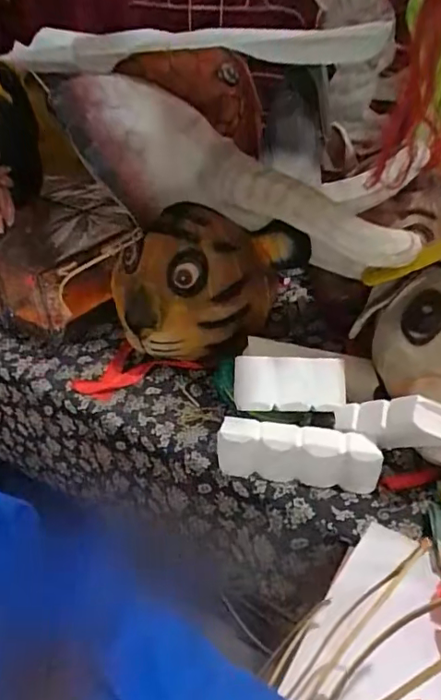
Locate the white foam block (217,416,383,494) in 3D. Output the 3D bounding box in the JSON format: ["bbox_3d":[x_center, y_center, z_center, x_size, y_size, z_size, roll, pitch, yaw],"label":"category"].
[{"bbox_3d":[0.131,0.185,0.910,0.275,0.102,0.059,7,38,8],"label":"white foam block"}]

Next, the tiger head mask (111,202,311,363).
[{"bbox_3d":[-0.043,-0.157,1.157,0.384,0.281,0.310,-8,38,-12],"label":"tiger head mask"}]

